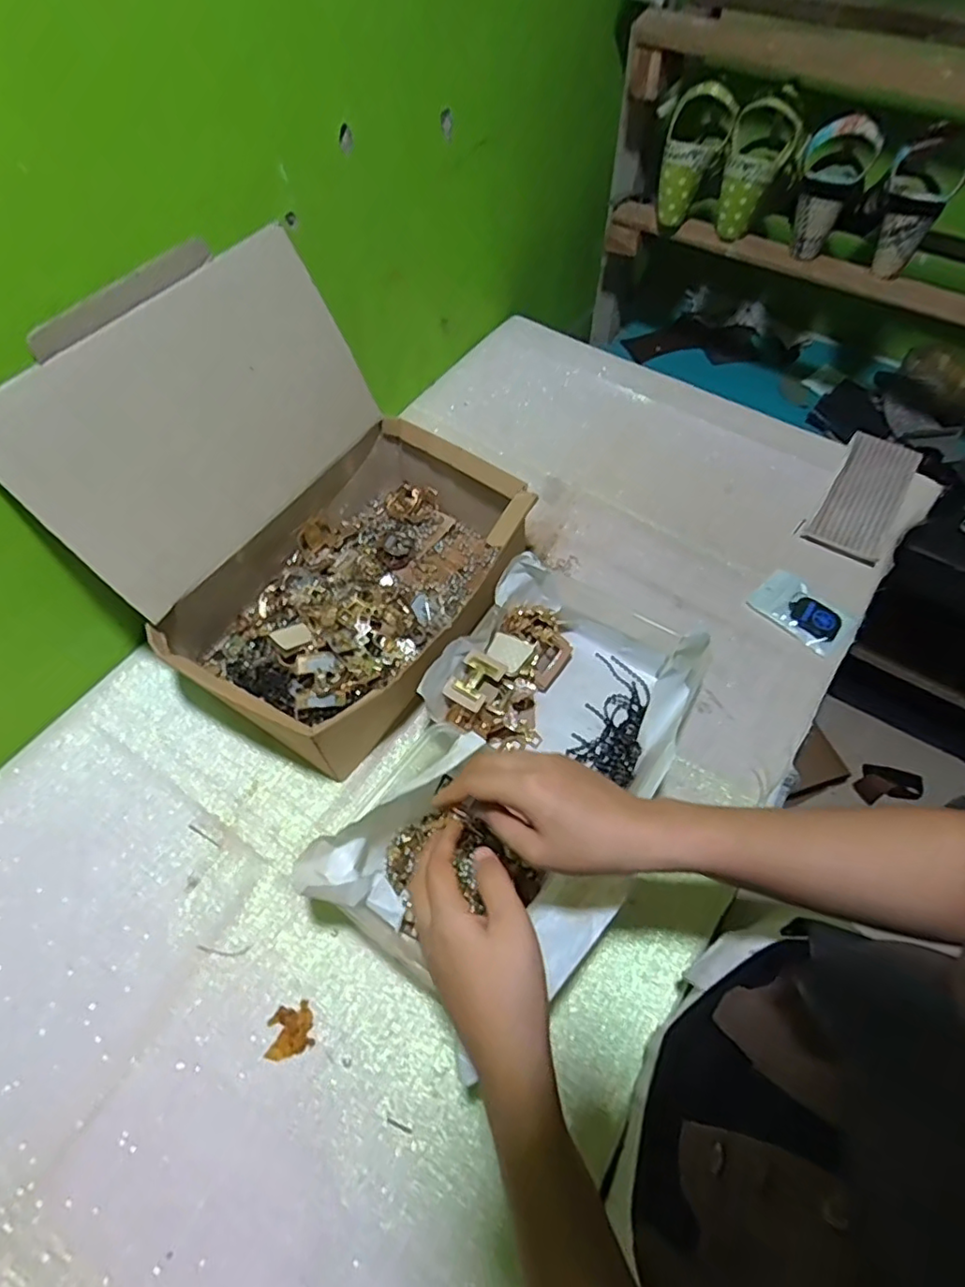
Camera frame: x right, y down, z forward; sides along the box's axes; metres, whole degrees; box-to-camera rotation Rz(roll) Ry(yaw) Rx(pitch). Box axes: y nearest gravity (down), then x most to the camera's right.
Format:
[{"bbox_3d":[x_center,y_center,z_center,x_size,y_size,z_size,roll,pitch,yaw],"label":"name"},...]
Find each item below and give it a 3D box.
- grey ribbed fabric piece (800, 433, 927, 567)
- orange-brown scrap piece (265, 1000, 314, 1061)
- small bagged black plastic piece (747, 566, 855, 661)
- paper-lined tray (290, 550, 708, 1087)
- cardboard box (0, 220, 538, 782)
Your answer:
[{"bbox_3d":[0.440,-0.171,0.697,0.078,0.018,0.158,27,77,15],"label":"grey ribbed fabric piece"},{"bbox_3d":[-0.147,0.294,0.460,0.035,0.004,0.033,-13,61,-8],"label":"orange-brown scrap piece"},{"bbox_3d":[0.342,-0.037,0.648,0.068,0.011,0.095,-40,68,-20],"label":"small bagged black plastic piece"},{"bbox_3d":[0.041,0.095,0.517,0.206,0.101,0.351,28,64,15],"label":"paper-lined tray"},{"bbox_3d":[-0.143,-0.115,0.536,0.302,0.285,0.322,32,65,17],"label":"cardboard box"}]

